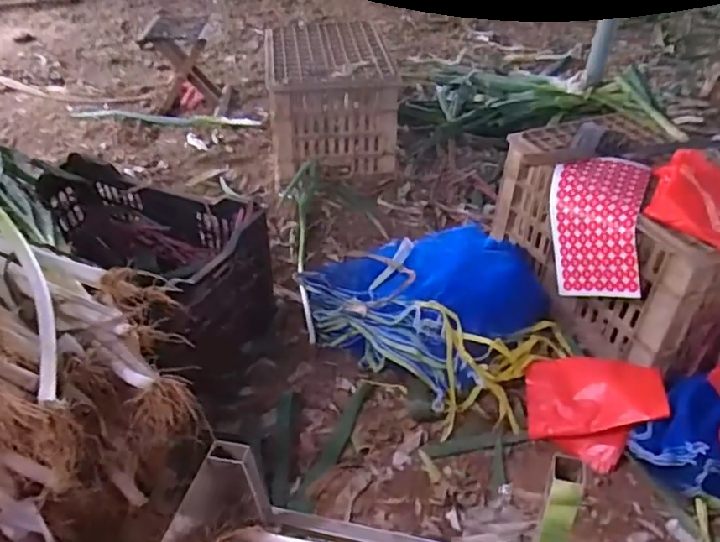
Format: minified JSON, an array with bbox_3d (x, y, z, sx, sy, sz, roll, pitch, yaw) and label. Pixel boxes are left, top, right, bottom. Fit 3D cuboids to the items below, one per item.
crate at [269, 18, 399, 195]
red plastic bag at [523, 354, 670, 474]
[{"bbox_3d":[-0.092,-0.511,1.776,0.334,0.264,0.488,-4,40,-6],"label":"crate"},{"bbox_3d":[0.386,0.230,1.022,0.210,0.106,0.157,12,41,12],"label":"red plastic bag"}]

